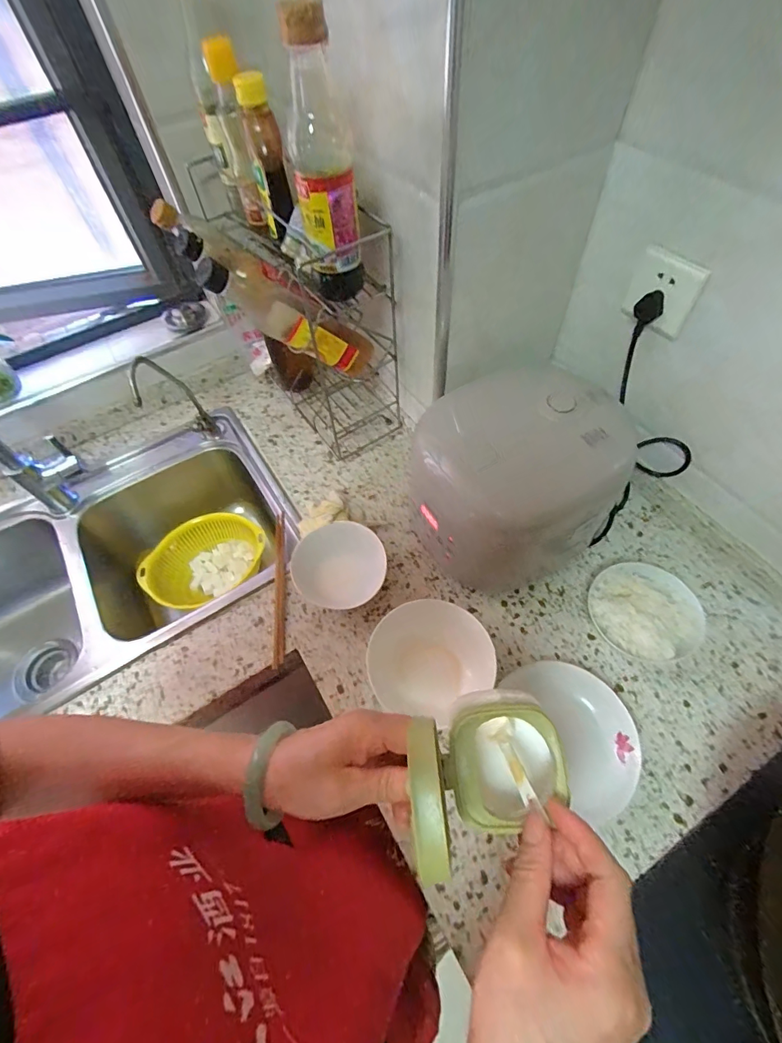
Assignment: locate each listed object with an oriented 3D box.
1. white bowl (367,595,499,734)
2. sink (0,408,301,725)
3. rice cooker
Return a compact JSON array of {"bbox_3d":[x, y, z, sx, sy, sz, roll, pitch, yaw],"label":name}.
[{"bbox_3d":[0.050,0.176,0.563,0.149,0.062,0.138,-2,59,3],"label":"white bowl"},{"bbox_3d":[-0.523,0.133,0.791,0.723,0.242,0.383,-24,61,-10],"label":"sink"},{"bbox_3d":[0.170,-0.050,0.603,0.259,0.211,0.214,-19,59,-7],"label":"rice cooker"}]

